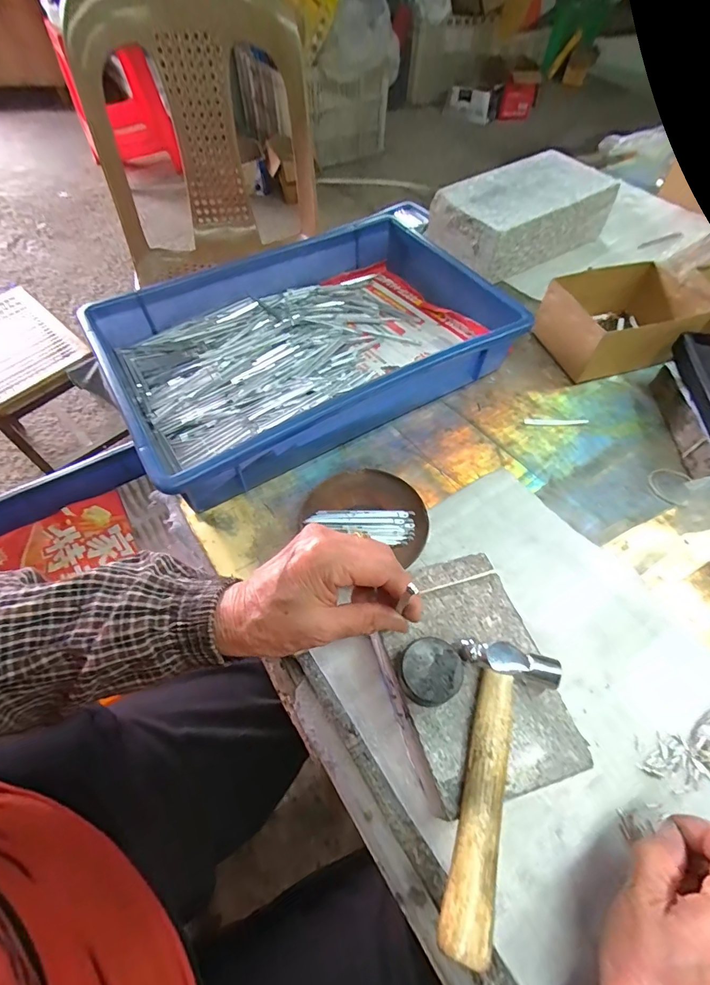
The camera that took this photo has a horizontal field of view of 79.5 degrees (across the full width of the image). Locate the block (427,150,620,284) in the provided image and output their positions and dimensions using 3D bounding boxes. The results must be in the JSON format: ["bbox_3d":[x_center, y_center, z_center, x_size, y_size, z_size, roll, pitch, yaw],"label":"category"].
[{"bbox_3d":[0.251,-0.421,0.651,0.247,0.084,0.137,-26,62,-16],"label":"block"}]

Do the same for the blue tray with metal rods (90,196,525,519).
[{"bbox_3d":[-0.045,-0.182,0.504,0.447,0.075,0.281,-27,63,-17],"label":"blue tray with metal rods"}]

